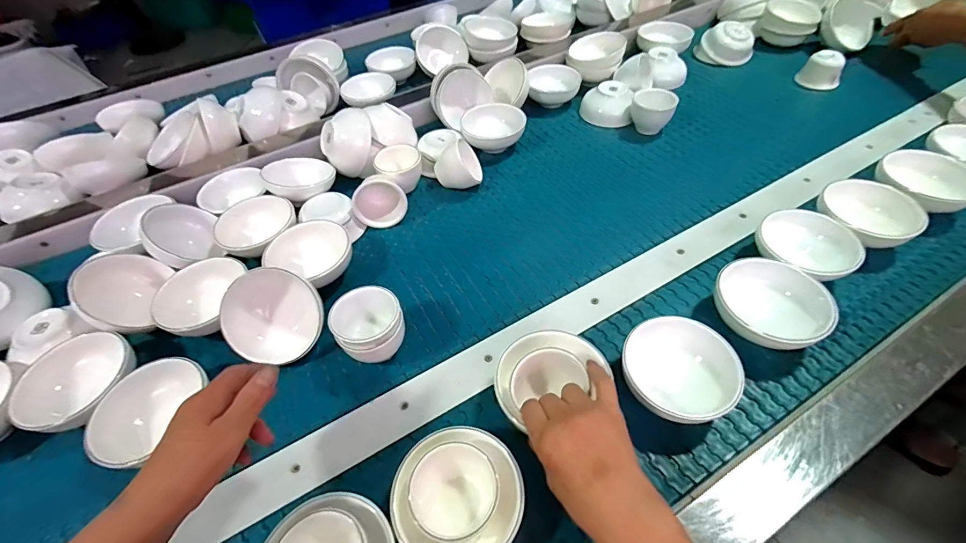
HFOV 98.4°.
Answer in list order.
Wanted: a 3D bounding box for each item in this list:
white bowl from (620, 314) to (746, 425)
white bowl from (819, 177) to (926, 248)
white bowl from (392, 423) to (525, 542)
[{"bbox_3d":[0.203,0.103,0.438,0.110,0.062,0.089,32,59,25],"label":"white bowl"},{"bbox_3d":[0.526,-0.078,0.573,0.114,0.052,0.114,-31,56,-21],"label":"white bowl"},{"bbox_3d":[-0.021,0.205,0.383,0.109,0.046,0.114,-1,51,1],"label":"white bowl"}]

